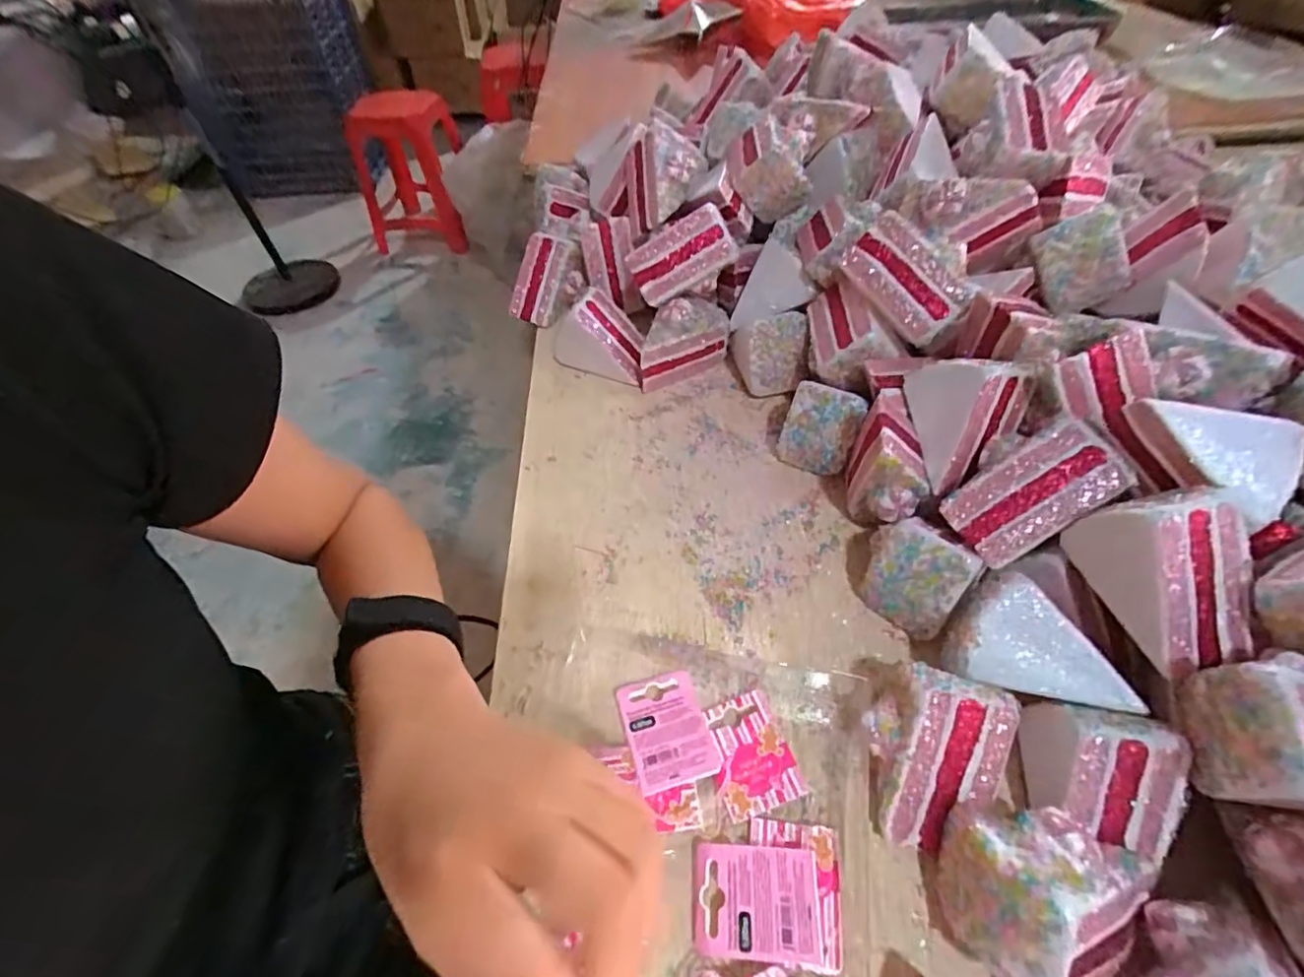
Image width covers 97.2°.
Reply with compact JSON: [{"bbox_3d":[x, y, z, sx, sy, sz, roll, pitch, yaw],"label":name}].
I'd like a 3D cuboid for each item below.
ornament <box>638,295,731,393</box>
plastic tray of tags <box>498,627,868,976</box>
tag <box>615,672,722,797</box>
[{"bbox_3d":[0.025,-0.129,0.507,0.088,0.062,0.043,-20,53,-13],"label":"ornament"},{"bbox_3d":[0.017,0.185,0.288,0.176,0.018,0.225,9,52,10],"label":"plastic tray of tags"},{"bbox_3d":[0.008,0.136,0.325,0.045,0.008,0.059,-12,62,-11],"label":"tag"}]

